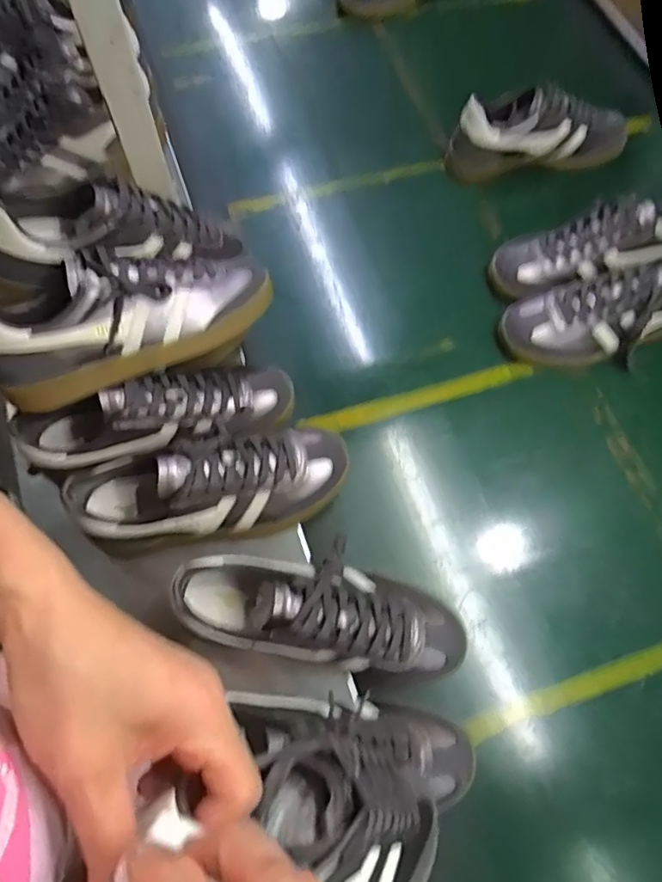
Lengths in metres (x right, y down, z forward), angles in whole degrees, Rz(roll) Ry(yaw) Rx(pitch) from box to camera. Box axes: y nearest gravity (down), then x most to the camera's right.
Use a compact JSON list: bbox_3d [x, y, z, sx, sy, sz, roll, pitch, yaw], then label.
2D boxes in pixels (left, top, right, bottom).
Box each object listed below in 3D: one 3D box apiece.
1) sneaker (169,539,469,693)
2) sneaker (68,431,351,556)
[{"bbox_3d":[-0.003,0.153,0.484,0.264,0.086,0.083,11,70,2],"label":"sneaker"},{"bbox_3d":[-0.108,0.038,0.526,0.257,0.083,0.091,-11,71,-6],"label":"sneaker"}]

